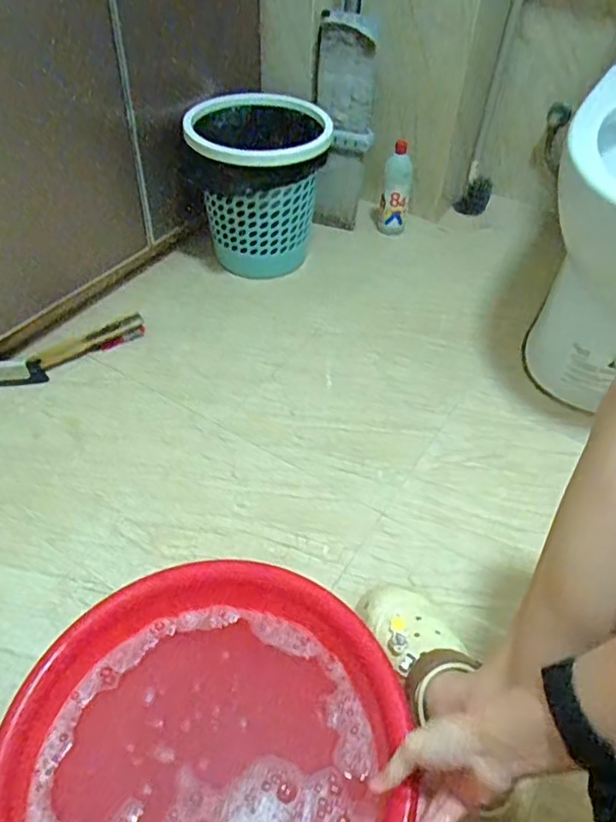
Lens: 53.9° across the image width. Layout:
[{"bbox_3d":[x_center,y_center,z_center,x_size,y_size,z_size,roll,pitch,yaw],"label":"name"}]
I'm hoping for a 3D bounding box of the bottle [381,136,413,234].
[{"bbox_3d":[0.194,-0.477,1.336,0.064,0.198,0.069,8,48,5],"label":"bottle"}]

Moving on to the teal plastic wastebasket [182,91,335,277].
[{"bbox_3d":[-0.096,-0.426,1.200,0.255,0.293,0.238,8,46,5],"label":"teal plastic wastebasket"}]

